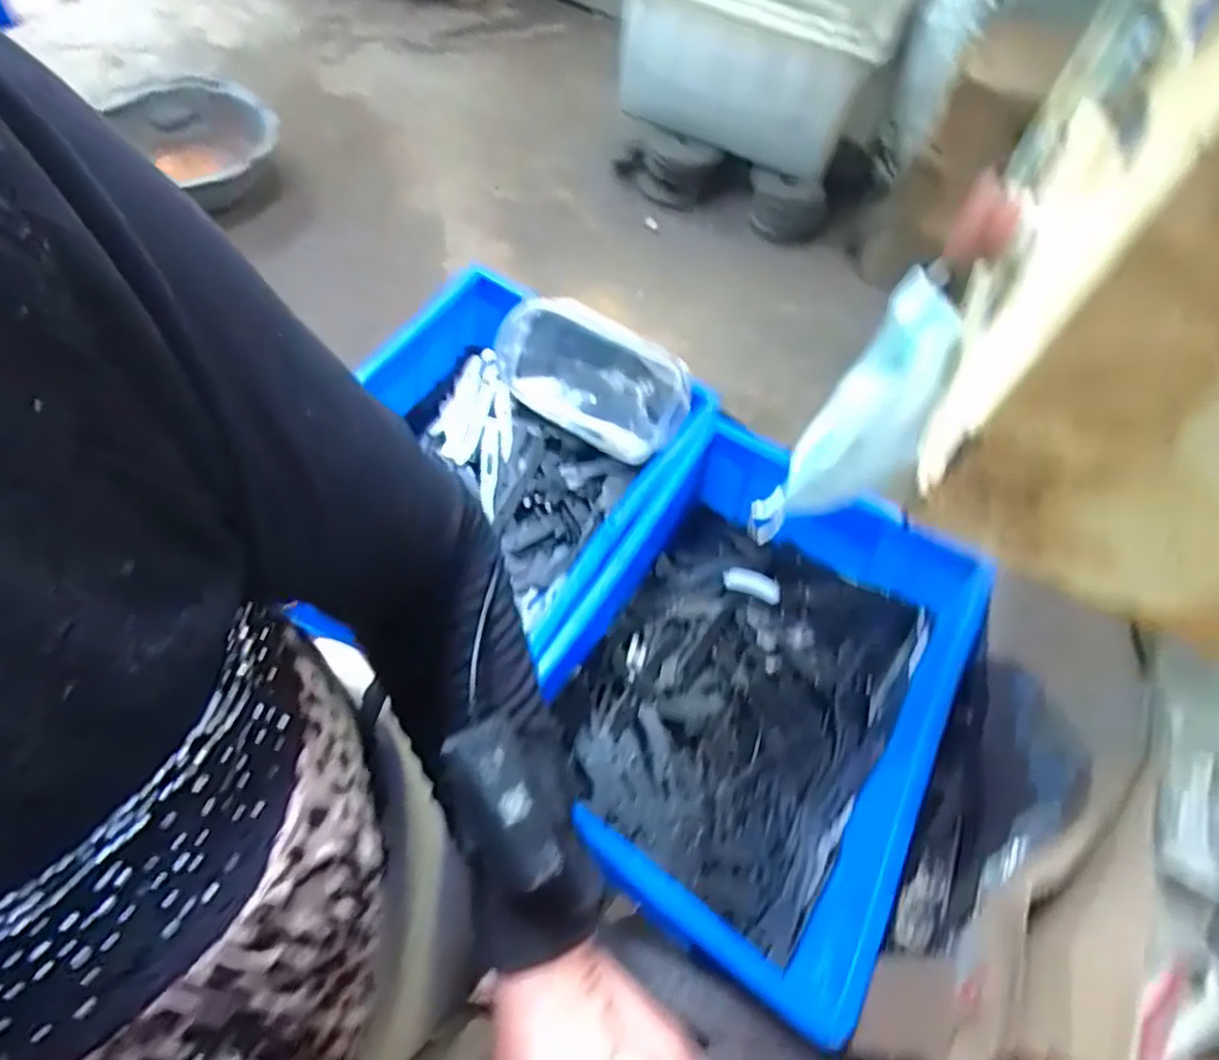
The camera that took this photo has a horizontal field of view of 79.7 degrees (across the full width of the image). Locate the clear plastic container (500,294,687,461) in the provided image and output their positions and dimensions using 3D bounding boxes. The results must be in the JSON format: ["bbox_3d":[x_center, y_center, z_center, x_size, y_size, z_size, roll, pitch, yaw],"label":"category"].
[{"bbox_3d":[-0.019,-0.153,0.742,0.203,0.124,0.055,24,20,1],"label":"clear plastic container"}]

